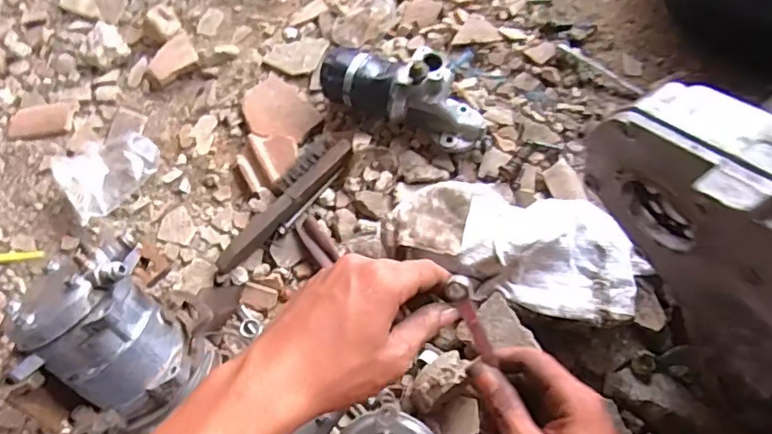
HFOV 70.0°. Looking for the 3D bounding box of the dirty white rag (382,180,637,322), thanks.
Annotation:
[{"bbox_3d":[0.159,0.035,0.683,0.316,0.078,0.157,12,69,4],"label":"dirty white rag"}]

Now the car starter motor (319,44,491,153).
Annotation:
[{"bbox_3d":[0.032,-0.175,0.755,0.244,0.098,0.097,20,71,8],"label":"car starter motor"}]

